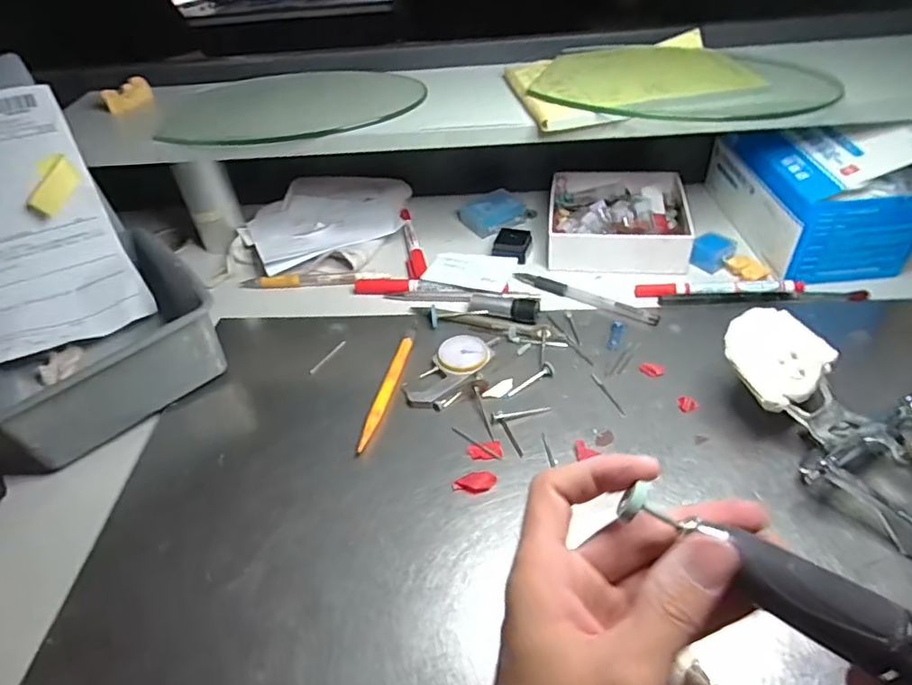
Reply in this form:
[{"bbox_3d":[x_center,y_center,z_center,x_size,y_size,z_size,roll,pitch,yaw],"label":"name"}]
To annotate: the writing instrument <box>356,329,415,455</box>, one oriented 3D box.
[{"bbox_3d":[-0.050,0.029,0.422,0.011,0.007,0.129,4,44,12],"label":"writing instrument"}]

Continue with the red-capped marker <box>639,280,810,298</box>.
[{"bbox_3d":[0.226,-0.047,0.488,0.137,0.009,0.014,-1,43,7],"label":"red-capped marker"}]

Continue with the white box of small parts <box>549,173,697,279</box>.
[{"bbox_3d":[0.154,-0.120,0.545,0.123,0.032,0.136,3,44,11],"label":"white box of small parts"}]

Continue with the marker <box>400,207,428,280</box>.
[{"bbox_3d":[-0.045,-0.099,0.567,0.018,0.010,0.131,-12,43,-5],"label":"marker"}]

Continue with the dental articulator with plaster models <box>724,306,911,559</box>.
[{"bbox_3d":[0.236,0.051,0.316,0.079,0.081,0.188,-21,45,-15],"label":"dental articulator with plaster models"}]

